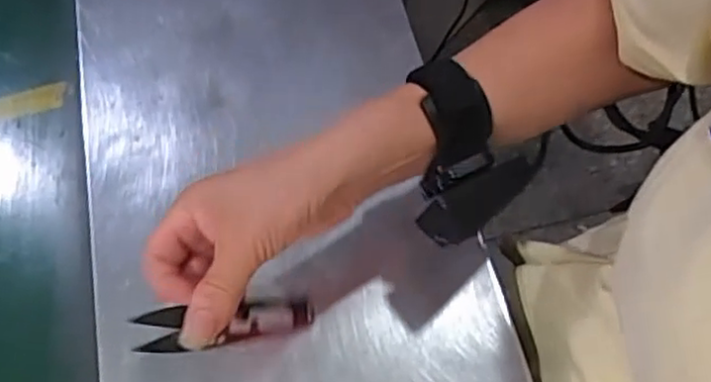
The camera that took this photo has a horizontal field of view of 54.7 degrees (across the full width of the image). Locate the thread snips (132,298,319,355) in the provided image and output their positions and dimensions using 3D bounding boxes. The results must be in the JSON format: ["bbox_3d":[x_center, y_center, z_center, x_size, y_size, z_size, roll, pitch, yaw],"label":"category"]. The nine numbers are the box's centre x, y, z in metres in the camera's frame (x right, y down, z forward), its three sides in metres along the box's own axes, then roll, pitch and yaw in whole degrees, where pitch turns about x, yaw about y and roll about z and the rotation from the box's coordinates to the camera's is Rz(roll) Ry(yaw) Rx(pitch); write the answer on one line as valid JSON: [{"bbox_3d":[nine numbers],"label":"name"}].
[{"bbox_3d":[-0.063,0.067,0.351,0.103,0.012,0.023,2,58,-42],"label":"thread snips"}]

